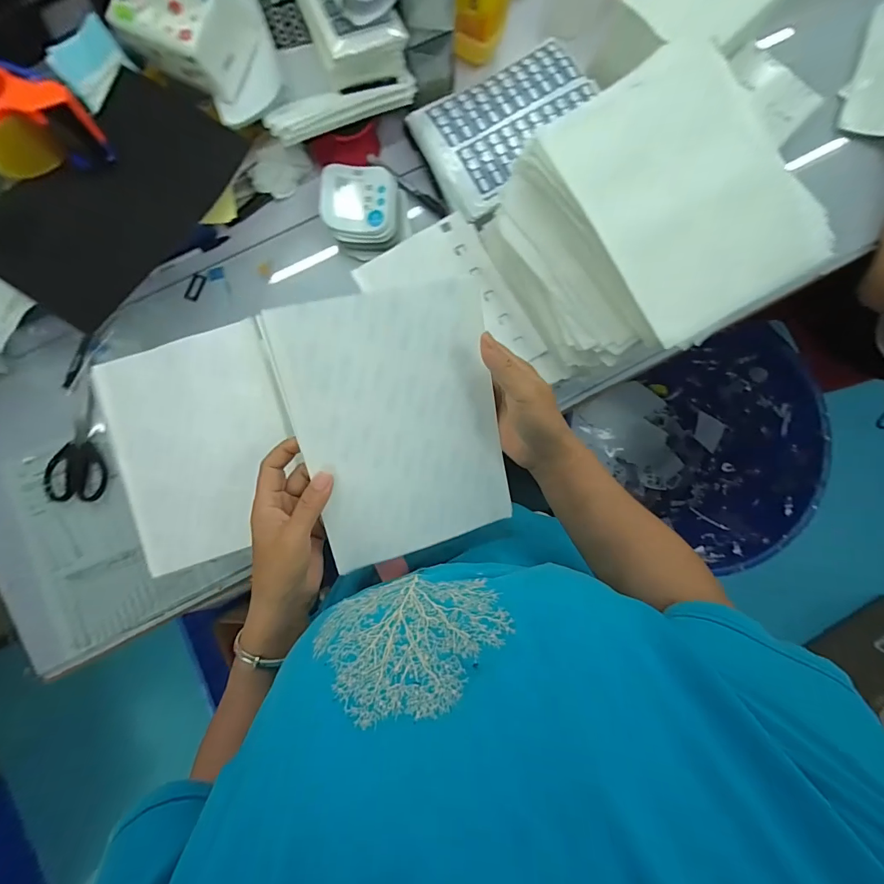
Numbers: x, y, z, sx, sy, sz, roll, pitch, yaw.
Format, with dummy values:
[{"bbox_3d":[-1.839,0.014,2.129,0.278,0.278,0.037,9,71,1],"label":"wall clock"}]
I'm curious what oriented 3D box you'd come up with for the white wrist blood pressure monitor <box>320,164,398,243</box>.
[{"bbox_3d":[-0.118,-0.345,0.594,0.108,0.041,0.110,1,87,-1],"label":"white wrist blood pressure monitor"}]

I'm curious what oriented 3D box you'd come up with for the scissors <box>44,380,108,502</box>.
[{"bbox_3d":[-0.490,0.002,0.548,0.073,0.007,0.155,5,87,-1],"label":"scissors"}]

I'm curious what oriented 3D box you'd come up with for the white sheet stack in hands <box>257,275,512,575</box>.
[{"bbox_3d":[-0.033,-0.011,0.346,0.168,0.006,0.221,-16,106,-12],"label":"white sheet stack in hands"}]

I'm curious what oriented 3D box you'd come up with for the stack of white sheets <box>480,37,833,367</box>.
[{"bbox_3d":[0.240,-0.254,0.483,0.297,0.129,0.276,-32,88,-2],"label":"stack of white sheets"}]

